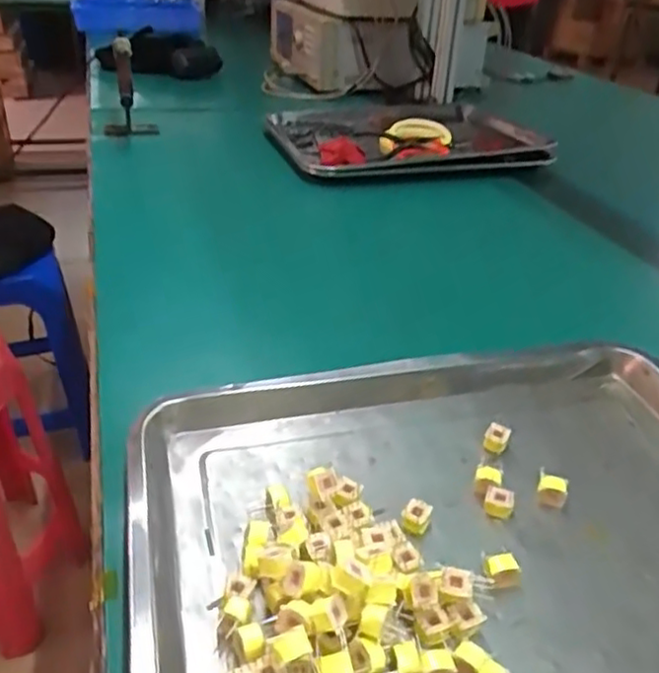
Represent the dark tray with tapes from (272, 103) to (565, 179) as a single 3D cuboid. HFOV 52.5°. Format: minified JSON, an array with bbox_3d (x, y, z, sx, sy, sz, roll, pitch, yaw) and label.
[{"bbox_3d":[0.116,-0.311,1.017,0.394,0.047,0.305,-10,36,-15],"label":"dark tray with tapes"}]

